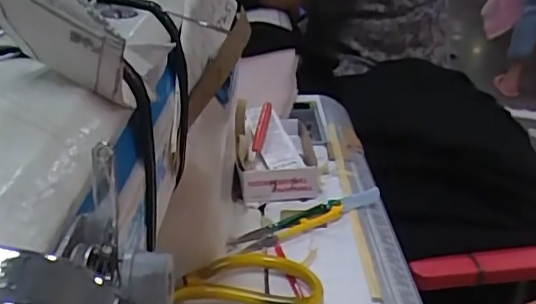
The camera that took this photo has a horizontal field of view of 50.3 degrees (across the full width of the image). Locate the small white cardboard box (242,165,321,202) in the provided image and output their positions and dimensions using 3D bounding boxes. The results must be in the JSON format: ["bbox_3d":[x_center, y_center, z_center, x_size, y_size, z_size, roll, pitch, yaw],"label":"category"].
[{"bbox_3d":[0.014,0.026,0.501,0.070,0.032,0.007,-6,29,-10],"label":"small white cardboard box"}]

